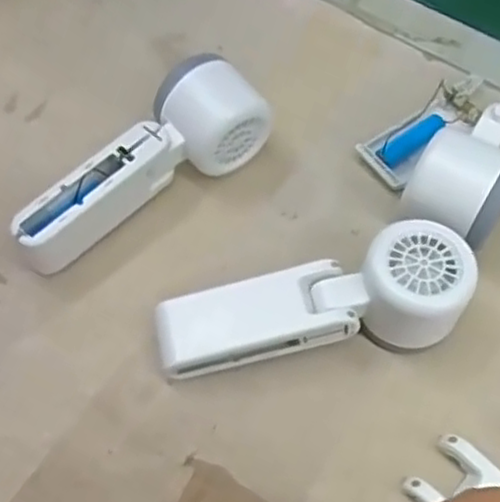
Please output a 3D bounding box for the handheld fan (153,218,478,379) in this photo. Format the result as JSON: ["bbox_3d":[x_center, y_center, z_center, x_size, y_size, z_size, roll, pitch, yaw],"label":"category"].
[{"bbox_3d":[0.034,0.030,0.377,0.162,0.046,0.056,-9,63,-7],"label":"handheld fan"}]

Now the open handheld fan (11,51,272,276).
[{"bbox_3d":[-0.064,-0.053,0.419,0.167,0.052,0.054,-32,68,-18],"label":"open handheld fan"}]

